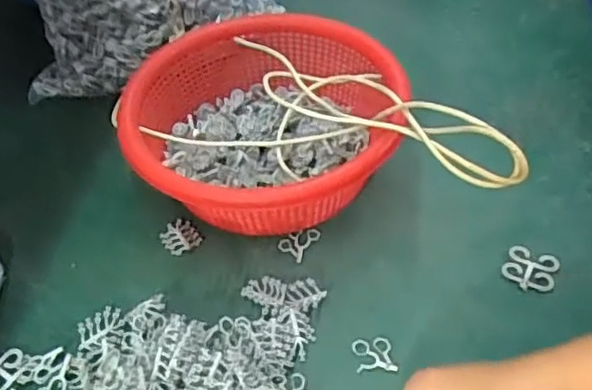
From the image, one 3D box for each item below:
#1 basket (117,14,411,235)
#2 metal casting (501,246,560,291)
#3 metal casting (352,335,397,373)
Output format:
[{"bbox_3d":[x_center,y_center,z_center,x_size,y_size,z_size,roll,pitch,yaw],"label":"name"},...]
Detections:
[{"bbox_3d":[-0.021,-0.057,0.529,0.217,0.103,0.219,-2,49,3],"label":"basket"},{"bbox_3d":[0.178,0.056,0.479,0.037,0.004,0.034,19,53,21],"label":"metal casting"},{"bbox_3d":[0.054,0.110,0.438,0.028,0.004,0.026,-7,48,-1],"label":"metal casting"}]

